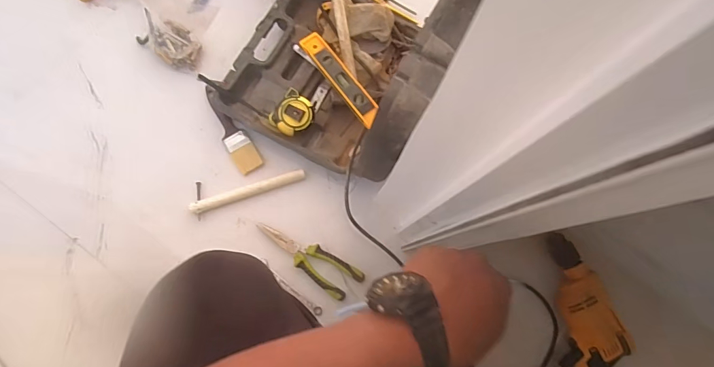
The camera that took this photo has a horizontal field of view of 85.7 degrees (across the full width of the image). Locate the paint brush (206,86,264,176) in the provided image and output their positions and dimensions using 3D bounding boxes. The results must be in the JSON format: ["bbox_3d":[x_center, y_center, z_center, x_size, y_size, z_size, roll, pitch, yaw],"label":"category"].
[{"bbox_3d":[-0.233,-0.100,0.695,0.043,0.028,0.175,-33,77,-7],"label":"paint brush"}]

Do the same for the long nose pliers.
[{"bbox_3d":[-0.087,0.129,0.662,0.196,0.028,0.058,32,77,4],"label":"long nose pliers"}]

